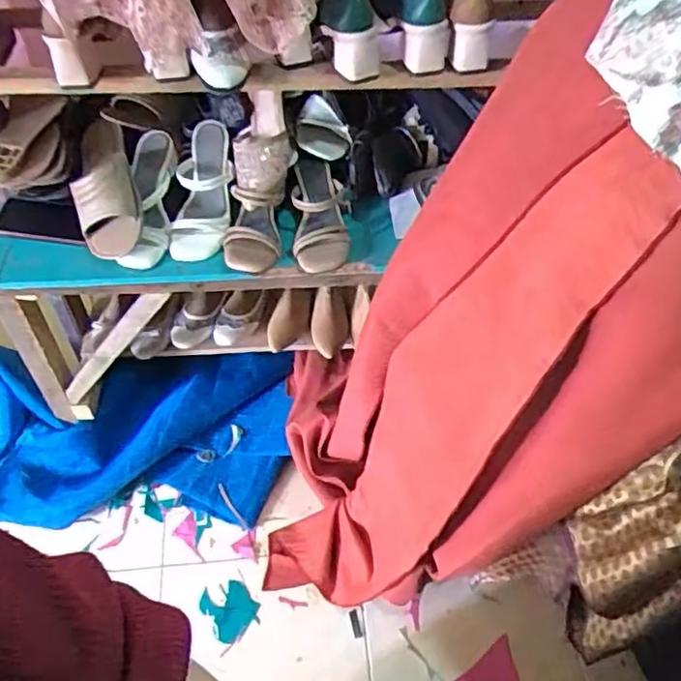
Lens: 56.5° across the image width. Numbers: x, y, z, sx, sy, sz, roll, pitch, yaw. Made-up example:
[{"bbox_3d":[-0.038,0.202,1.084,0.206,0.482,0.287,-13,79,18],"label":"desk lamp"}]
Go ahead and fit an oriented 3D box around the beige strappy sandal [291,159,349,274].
[{"bbox_3d":[-0.034,-0.198,0.985,0.080,0.052,0.182,-5,72,-4],"label":"beige strappy sandal"}]

